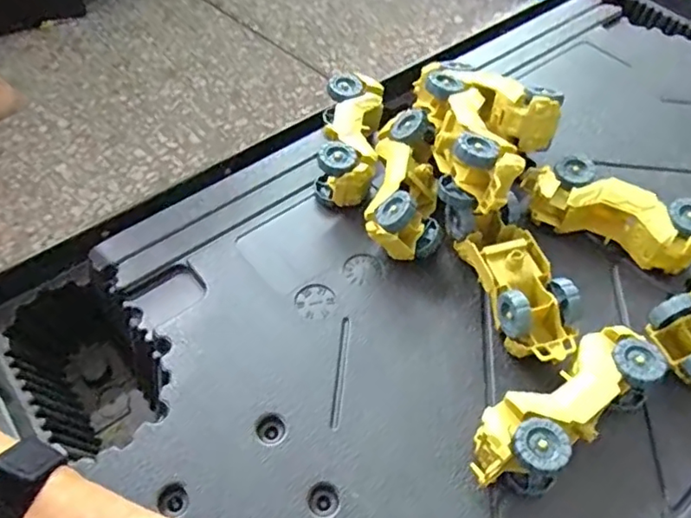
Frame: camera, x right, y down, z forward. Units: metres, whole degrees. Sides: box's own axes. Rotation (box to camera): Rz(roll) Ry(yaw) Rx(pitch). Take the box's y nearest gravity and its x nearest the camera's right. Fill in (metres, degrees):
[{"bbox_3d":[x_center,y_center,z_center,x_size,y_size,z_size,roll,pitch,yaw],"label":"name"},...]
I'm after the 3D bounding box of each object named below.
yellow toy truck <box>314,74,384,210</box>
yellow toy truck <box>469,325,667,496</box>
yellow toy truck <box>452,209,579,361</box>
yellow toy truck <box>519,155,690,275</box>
[{"bbox_3d":[0.006,-0.130,0.627,0.060,0.064,0.158,6,53,4],"label":"yellow toy truck"},{"bbox_3d":[0.170,0.120,0.446,0.169,0.058,0.060,-30,59,-21],"label":"yellow toy truck"},{"bbox_3d":[0.152,0.025,0.509,0.063,0.061,0.147,-12,54,-10],"label":"yellow toy truck"},{"bbox_3d":[0.261,-0.043,0.565,0.172,0.060,0.064,26,57,17],"label":"yellow toy truck"}]

